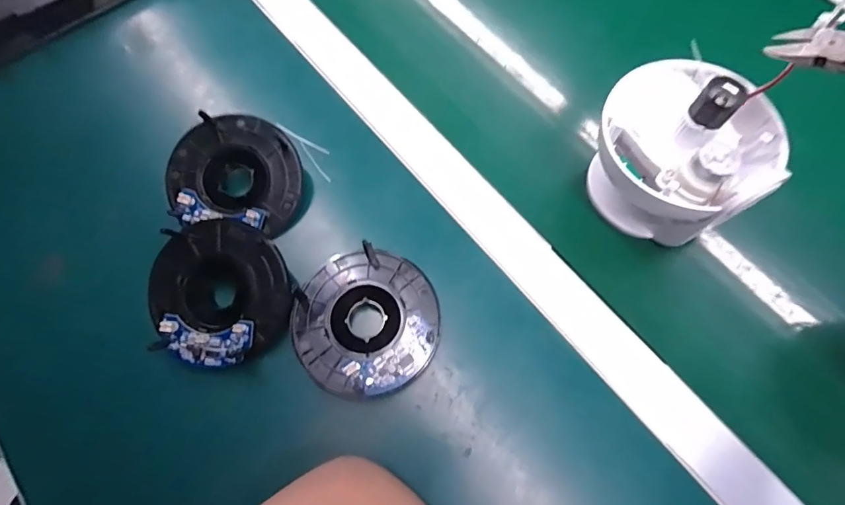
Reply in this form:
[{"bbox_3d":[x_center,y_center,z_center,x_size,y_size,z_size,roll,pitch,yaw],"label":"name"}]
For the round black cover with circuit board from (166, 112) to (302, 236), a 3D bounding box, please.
[{"bbox_3d":[-0.145,-0.062,0.346,0.098,0.021,0.086,8,90,-9],"label":"round black cover with circuit board"}]

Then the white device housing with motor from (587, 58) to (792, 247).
[{"bbox_3d":[0.186,-0.074,0.322,0.119,0.106,0.113,26,72,9],"label":"white device housing with motor"}]

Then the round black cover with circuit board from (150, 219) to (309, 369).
[{"bbox_3d":[-0.145,0.027,0.316,0.099,0.026,0.094,0,70,-1],"label":"round black cover with circuit board"}]

